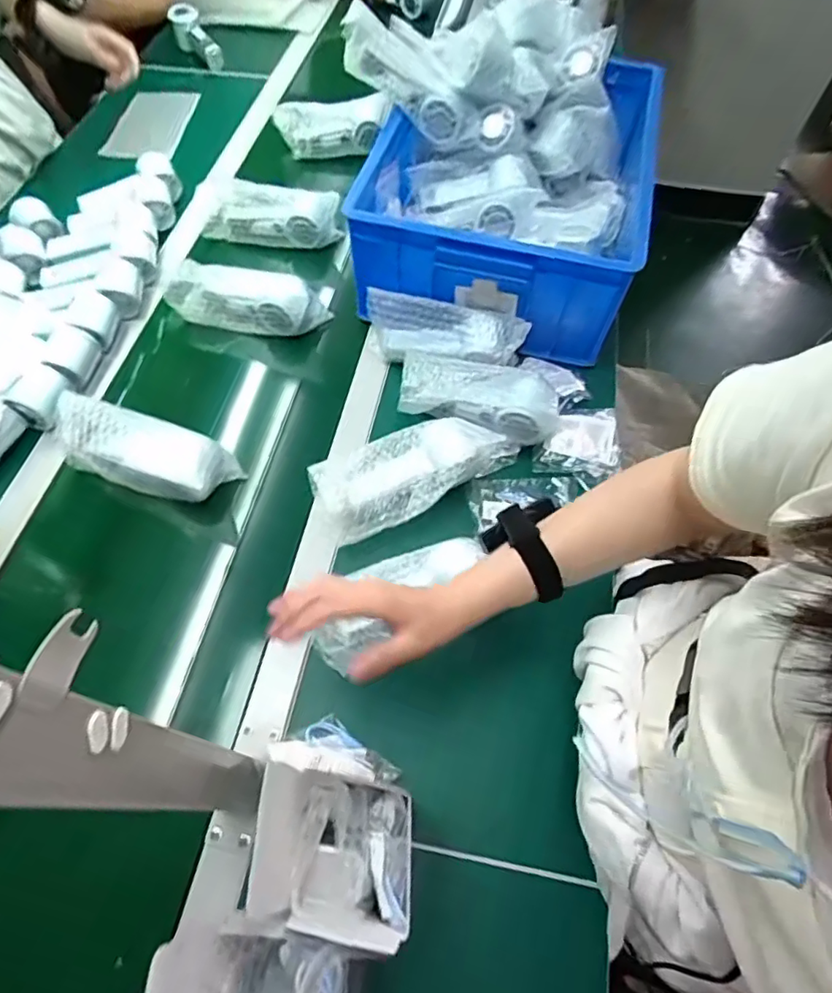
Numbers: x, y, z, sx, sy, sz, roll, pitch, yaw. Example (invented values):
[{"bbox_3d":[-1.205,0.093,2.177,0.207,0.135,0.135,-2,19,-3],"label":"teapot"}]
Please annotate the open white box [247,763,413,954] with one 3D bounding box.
[{"bbox_3d":[-0.044,0.206,0.322,0.086,0.099,0.078,5,60,3],"label":"open white box"}]

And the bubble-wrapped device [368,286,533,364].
[{"bbox_3d":[0.037,-0.207,0.703,0.200,0.076,0.065,7,60,4],"label":"bubble-wrapped device"}]

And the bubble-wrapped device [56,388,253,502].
[{"bbox_3d":[-0.306,-0.049,0.624,0.194,0.064,0.073,15,61,8],"label":"bubble-wrapped device"}]

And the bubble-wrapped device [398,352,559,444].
[{"bbox_3d":[0.077,-0.122,0.657,0.190,0.060,0.076,17,61,9],"label":"bubble-wrapped device"}]

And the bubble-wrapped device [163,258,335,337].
[{"bbox_3d":[-0.236,-0.267,0.755,0.210,0.076,0.076,14,61,8],"label":"bubble-wrapped device"}]

